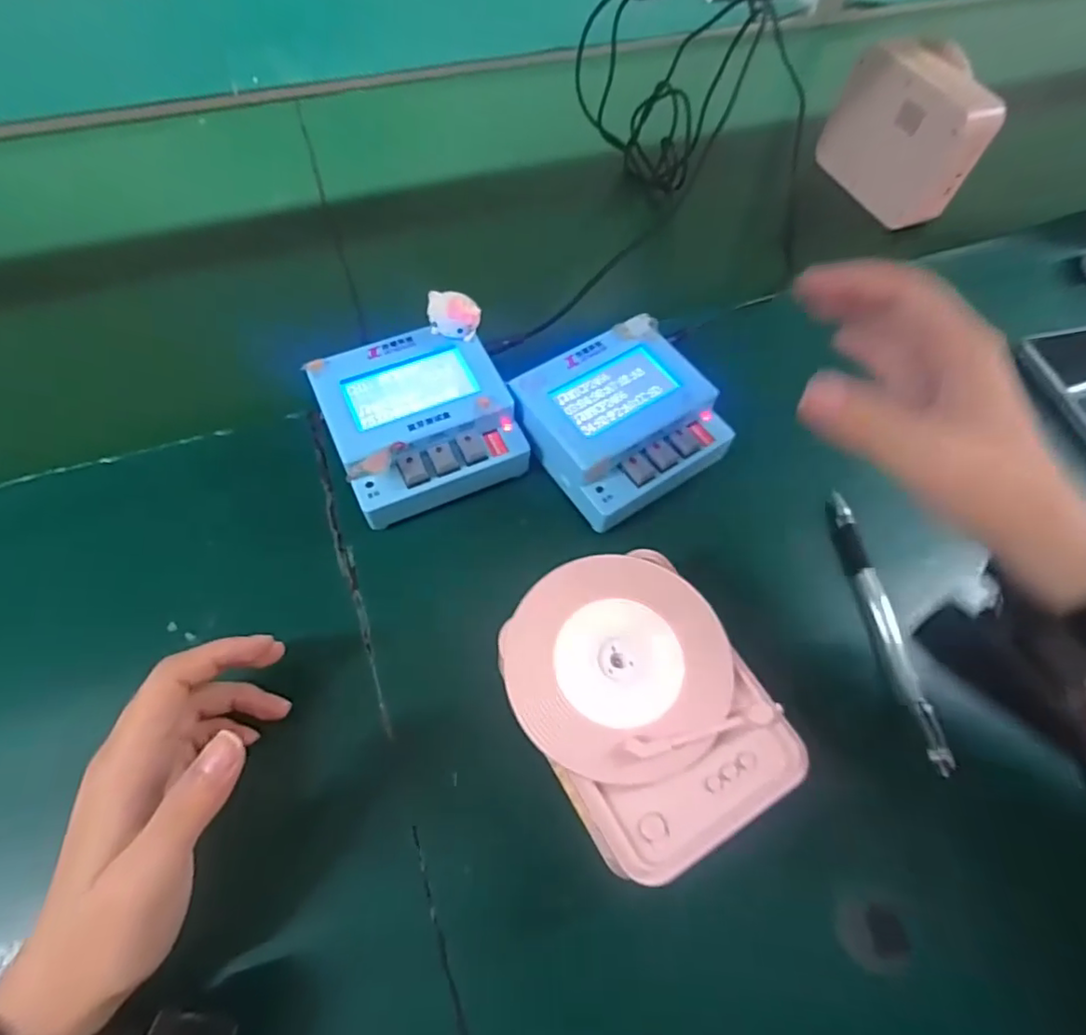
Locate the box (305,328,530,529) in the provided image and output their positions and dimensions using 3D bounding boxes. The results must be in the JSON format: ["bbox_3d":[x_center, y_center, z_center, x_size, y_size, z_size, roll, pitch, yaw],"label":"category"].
[{"bbox_3d":[-0.072,-0.056,0.347,0.099,0.040,0.100,-24,65,-14],"label":"box"}]

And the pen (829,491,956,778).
[{"bbox_3d":[0.189,0.057,0.328,0.014,0.010,0.157,-5,62,-5],"label":"pen"}]

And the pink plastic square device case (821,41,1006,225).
[{"bbox_3d":[0.310,-0.328,0.498,0.046,0.102,0.128,-21,65,-13],"label":"pink plastic square device case"}]

